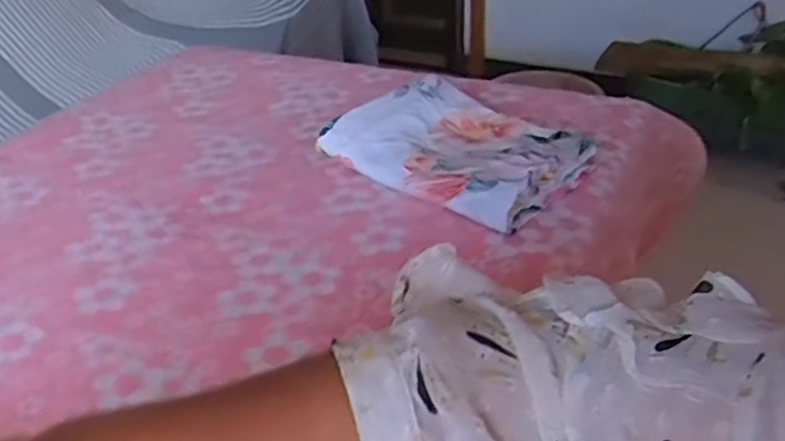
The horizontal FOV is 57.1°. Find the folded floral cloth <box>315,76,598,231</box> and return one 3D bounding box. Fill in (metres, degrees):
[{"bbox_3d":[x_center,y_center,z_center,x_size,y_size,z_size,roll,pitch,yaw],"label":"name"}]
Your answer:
[{"bbox_3d":[0.061,-0.068,0.668,0.202,0.055,0.147,25,42,36],"label":"folded floral cloth"}]

